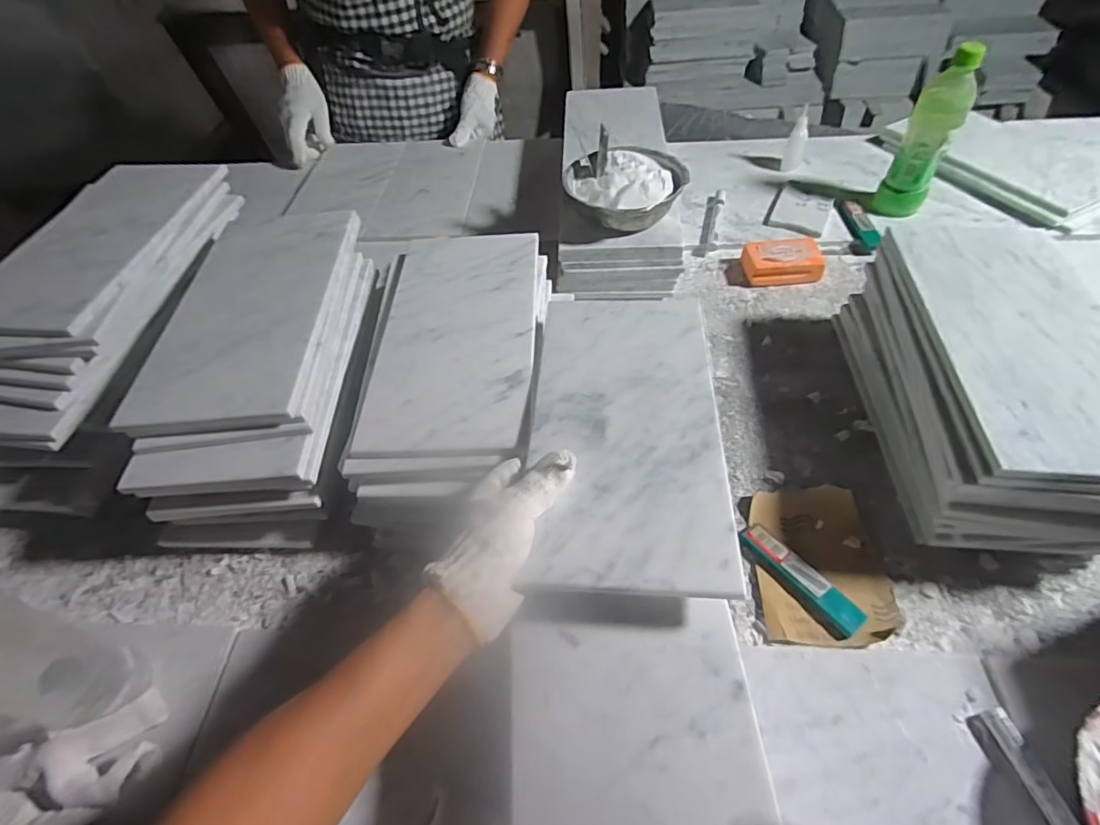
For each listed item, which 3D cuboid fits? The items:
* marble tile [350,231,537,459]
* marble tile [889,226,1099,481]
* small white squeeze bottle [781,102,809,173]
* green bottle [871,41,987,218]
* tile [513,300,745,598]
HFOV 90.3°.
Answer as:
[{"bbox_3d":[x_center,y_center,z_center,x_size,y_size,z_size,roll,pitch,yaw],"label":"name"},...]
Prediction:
[{"bbox_3d":[-0.091,-0.086,0.548,0.152,0.008,0.306,-3,50,4],"label":"marble tile"},{"bbox_3d":[0.414,-0.073,0.474,0.153,0.013,0.309,3,51,9],"label":"marble tile"},{"bbox_3d":[0.390,-0.430,0.860,0.030,0.094,0.029,17,56,19],"label":"small white squeeze bottle"},{"bbox_3d":[0.502,-0.366,0.728,0.061,0.213,0.056,21,57,22],"label":"green bottle"},{"bbox_3d":[0.063,-0.002,0.455,0.147,0.011,0.310,-2,47,5],"label":"tile"}]

